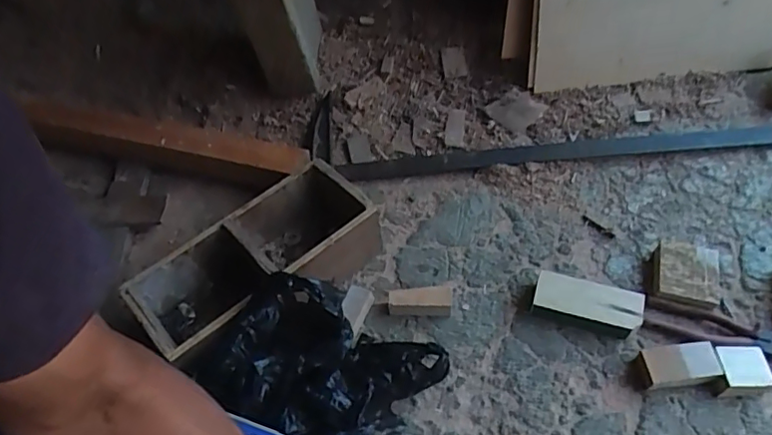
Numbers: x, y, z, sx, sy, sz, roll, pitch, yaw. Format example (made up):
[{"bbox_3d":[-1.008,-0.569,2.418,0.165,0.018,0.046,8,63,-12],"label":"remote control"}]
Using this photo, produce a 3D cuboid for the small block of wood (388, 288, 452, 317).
[{"bbox_3d":[0.044,0.108,0.713,0.079,0.031,0.030,-2,51,4],"label":"small block of wood"}]

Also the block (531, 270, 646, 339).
[{"bbox_3d":[0.251,0.110,0.698,0.128,0.036,0.059,14,54,16],"label":"block"}]

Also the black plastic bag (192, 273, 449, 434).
[{"bbox_3d":[-0.066,0.170,0.622,0.231,0.140,0.159,15,54,17],"label":"black plastic bag"}]

